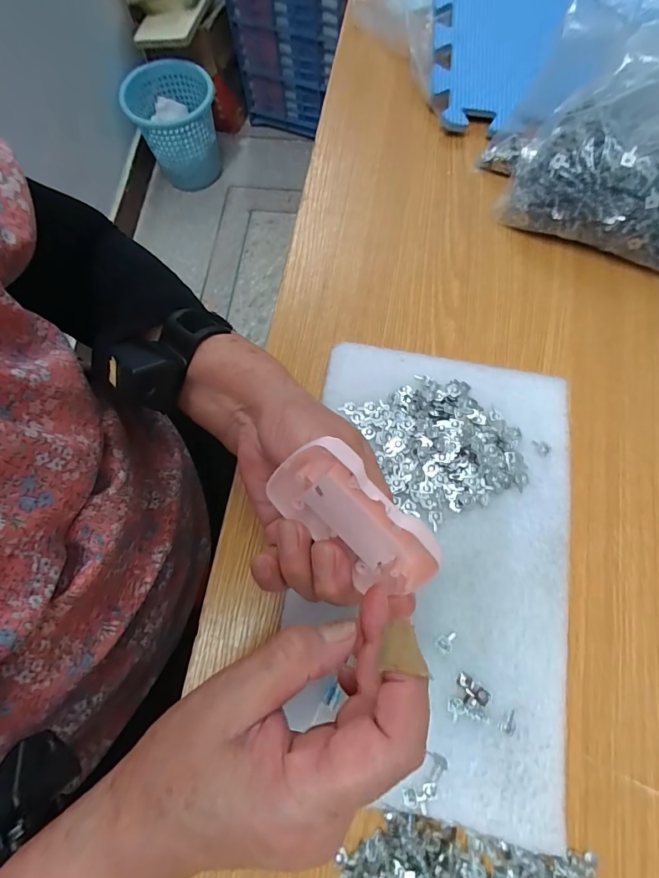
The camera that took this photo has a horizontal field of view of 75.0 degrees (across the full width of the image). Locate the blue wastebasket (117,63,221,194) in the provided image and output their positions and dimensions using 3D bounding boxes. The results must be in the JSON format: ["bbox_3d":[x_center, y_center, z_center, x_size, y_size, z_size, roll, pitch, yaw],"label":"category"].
[{"bbox_3d":[-0.493,-1.004,1.388,0.278,0.241,0.264,-3,73,0],"label":"blue wastebasket"}]

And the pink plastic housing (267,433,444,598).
[{"bbox_3d":[0.016,0.037,0.218,0.085,0.056,0.023,47,41,-3],"label":"pink plastic housing"}]

